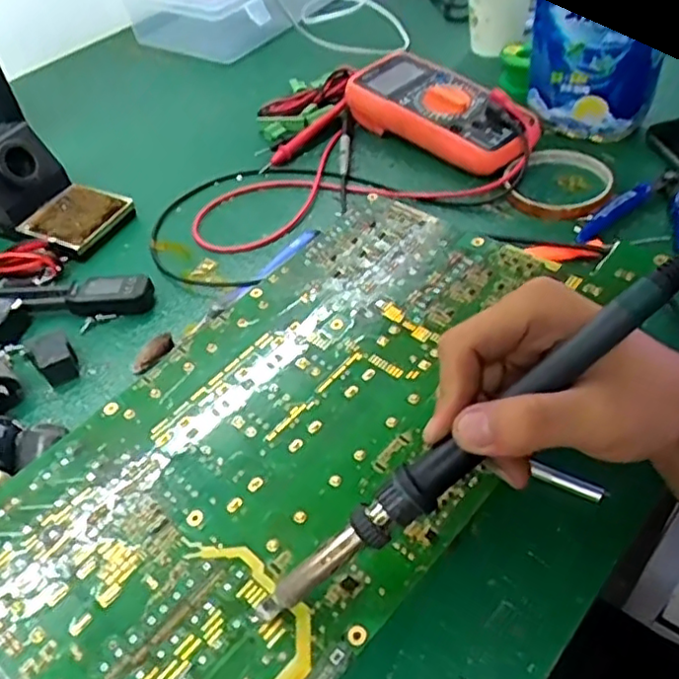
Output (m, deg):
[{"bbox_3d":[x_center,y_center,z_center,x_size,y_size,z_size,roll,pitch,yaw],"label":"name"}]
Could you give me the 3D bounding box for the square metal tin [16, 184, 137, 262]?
[{"bbox_3d":[-0.216,-0.098,0.544,0.069,0.019,0.068,22,52,24],"label":"square metal tin"}]

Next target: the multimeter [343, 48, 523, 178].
[{"bbox_3d":[0.091,-0.195,0.580,0.080,0.048,0.182,-36,53,-26],"label":"multimeter"}]

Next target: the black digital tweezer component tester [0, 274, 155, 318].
[{"bbox_3d":[-0.194,-0.031,0.478,0.115,0.021,0.029,-1,46,4],"label":"black digital tweezer component tester"}]

